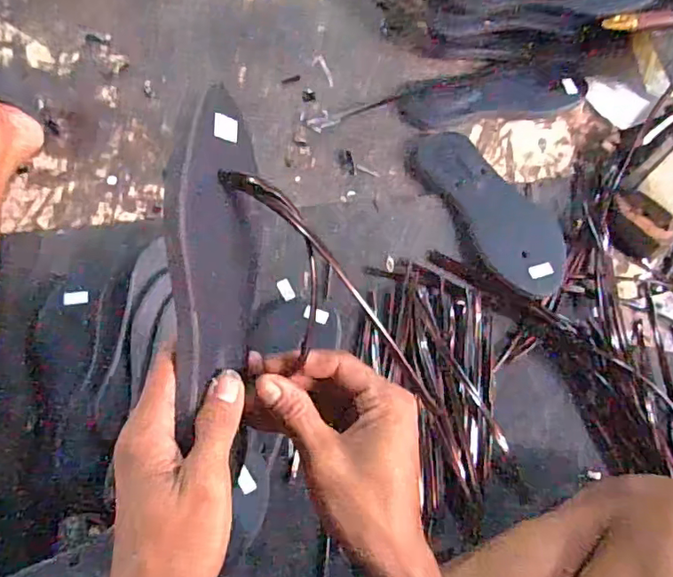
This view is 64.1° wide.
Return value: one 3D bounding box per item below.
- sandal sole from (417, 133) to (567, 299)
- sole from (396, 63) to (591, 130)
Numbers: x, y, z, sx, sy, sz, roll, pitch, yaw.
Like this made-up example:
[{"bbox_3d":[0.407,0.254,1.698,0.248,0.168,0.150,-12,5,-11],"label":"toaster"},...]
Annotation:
[{"bbox_3d":[0.176,-0.095,0.626,0.085,0.032,0.234,-32,74,-12],"label":"sandal sole"},{"bbox_3d":[0.196,-0.244,0.677,0.227,0.028,0.064,-8,70,-4],"label":"sole"}]

